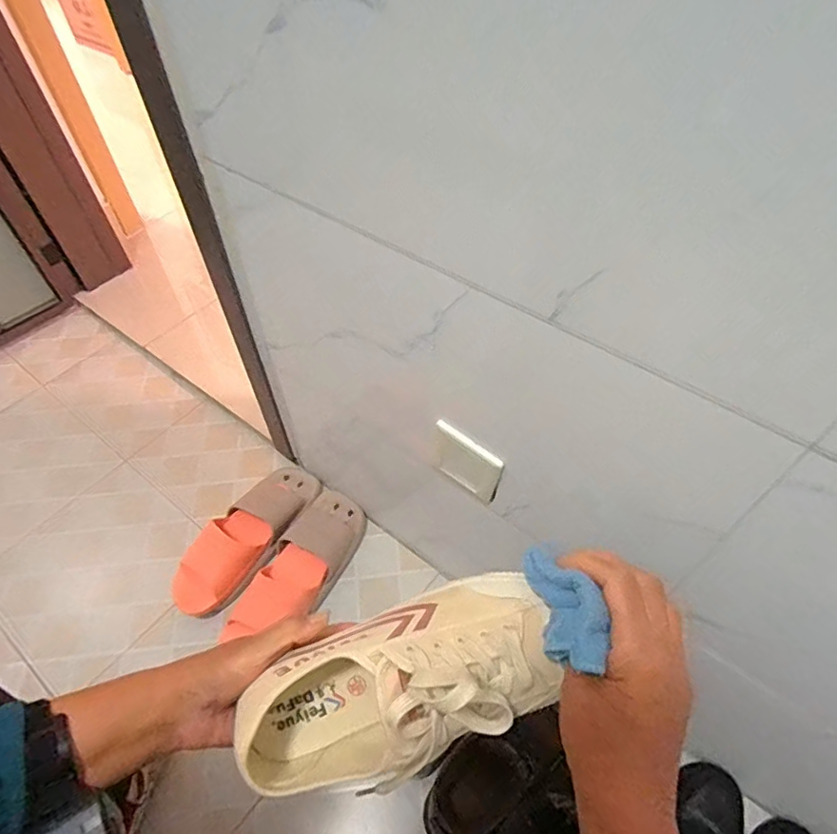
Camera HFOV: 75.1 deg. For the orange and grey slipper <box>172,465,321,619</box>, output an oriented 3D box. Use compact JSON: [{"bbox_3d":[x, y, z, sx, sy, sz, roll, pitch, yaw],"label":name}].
[{"bbox_3d":[-0.277,0.187,0.890,0.103,0.068,0.290,24,58,19],"label":"orange and grey slipper"}]

